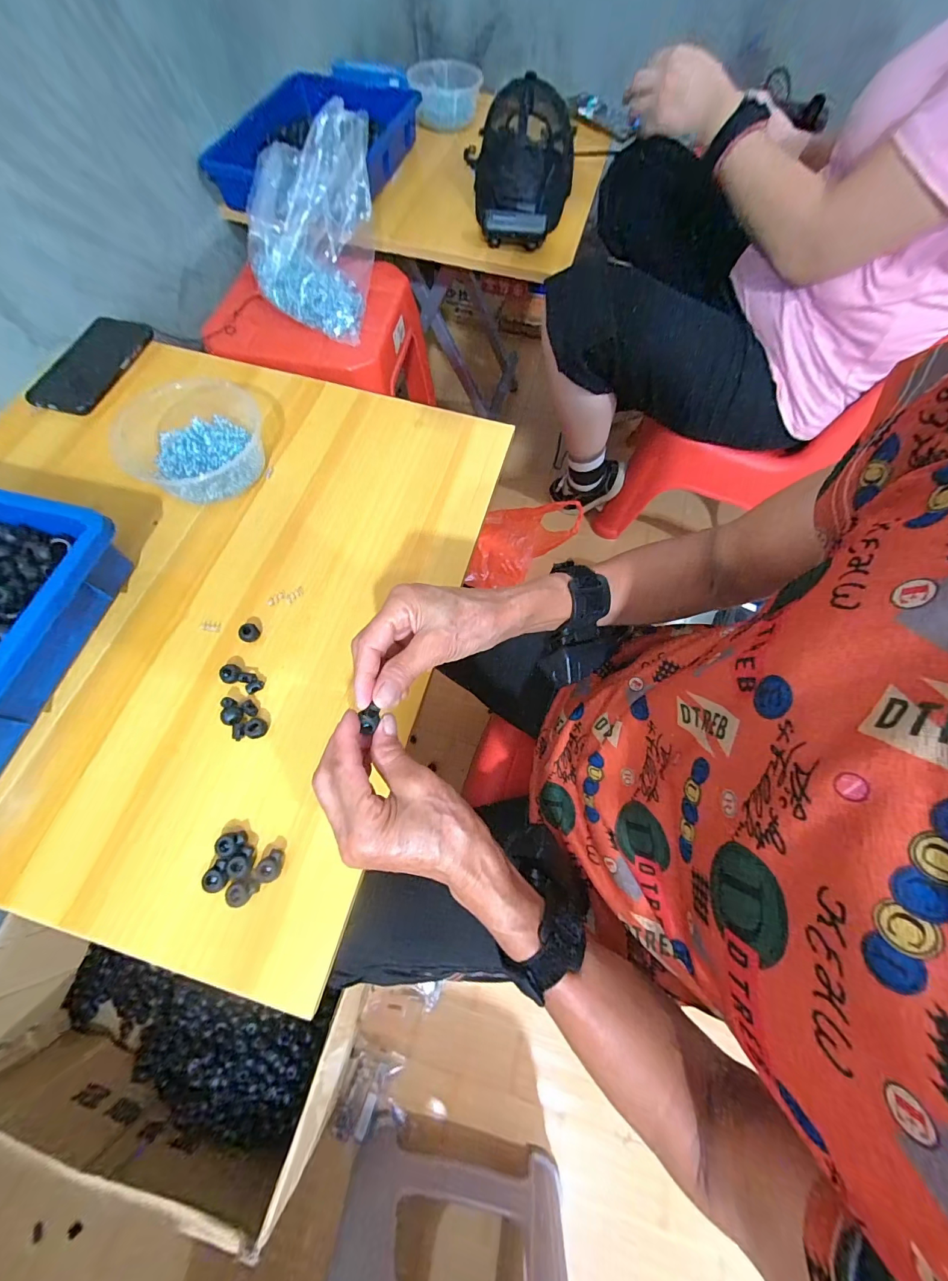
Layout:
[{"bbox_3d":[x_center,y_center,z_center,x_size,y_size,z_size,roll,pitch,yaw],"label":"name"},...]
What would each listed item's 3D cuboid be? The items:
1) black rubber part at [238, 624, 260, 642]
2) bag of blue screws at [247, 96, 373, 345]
[{"bbox_3d":[-0.209,-0.007,0.378,0.016,0.011,0.017,1,67,-2],"label":"black rubber part"},{"bbox_3d":[-0.216,-0.540,0.535,0.175,0.157,0.189,-9,68,-6],"label":"bag of blue screws"}]

